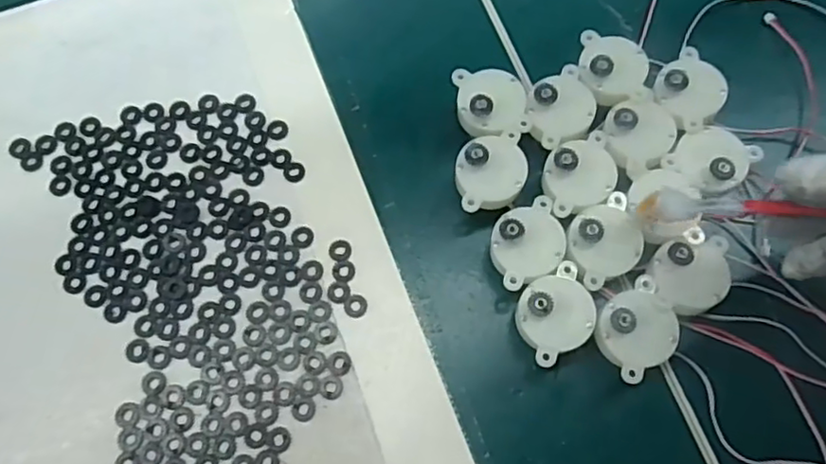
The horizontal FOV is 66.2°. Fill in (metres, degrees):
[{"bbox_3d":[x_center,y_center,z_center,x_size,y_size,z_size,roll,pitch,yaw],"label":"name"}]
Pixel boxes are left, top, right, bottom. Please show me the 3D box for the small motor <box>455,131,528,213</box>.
[{"bbox_3d":[0.035,-0.025,0.296,0.033,0.030,0.034,0,72,1],"label":"small motor"}]

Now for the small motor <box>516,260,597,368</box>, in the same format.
[{"bbox_3d":[0.061,0.037,0.275,0.037,0.030,0.033,-27,73,-8],"label":"small motor"}]

